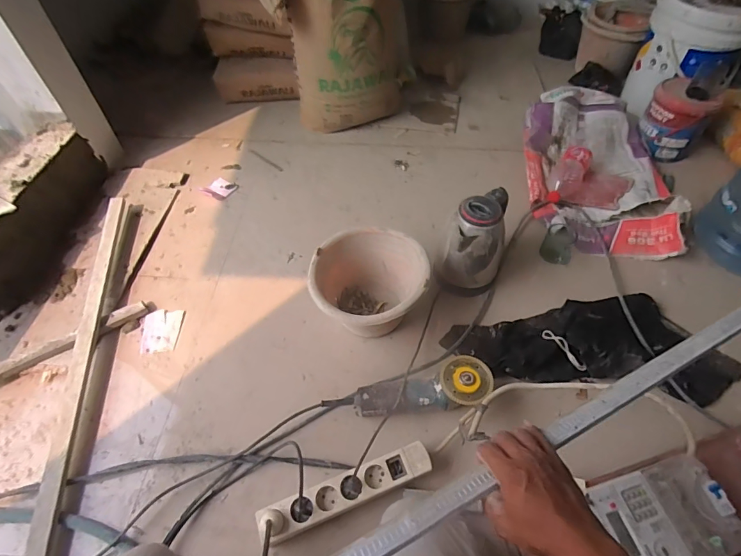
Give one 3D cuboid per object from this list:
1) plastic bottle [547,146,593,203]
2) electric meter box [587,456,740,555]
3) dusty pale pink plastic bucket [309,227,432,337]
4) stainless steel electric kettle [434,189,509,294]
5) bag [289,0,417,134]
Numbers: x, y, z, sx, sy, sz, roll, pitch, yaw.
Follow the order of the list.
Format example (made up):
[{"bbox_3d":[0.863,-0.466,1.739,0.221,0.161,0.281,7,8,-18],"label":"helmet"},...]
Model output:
[{"bbox_3d":[0.565,-0.288,1.152,0.085,0.066,0.184,29,78,13],"label":"plastic bottle"},{"bbox_3d":[0.450,0.369,0.615,0.198,0.058,0.132,-13,54,-9],"label":"electric meter box"},{"bbox_3d":[-0.005,0.022,0.887,0.240,0.174,0.223,0,53,0],"label":"dusty pale pink plastic bucket"},{"bbox_3d":[0.247,-0.081,0.932,0.142,0.218,0.168,24,60,10],"label":"stainless steel electric kettle"},{"bbox_3d":[-0.037,-0.699,1.197,0.380,0.528,0.185,-11,54,-8],"label":"bag"}]

